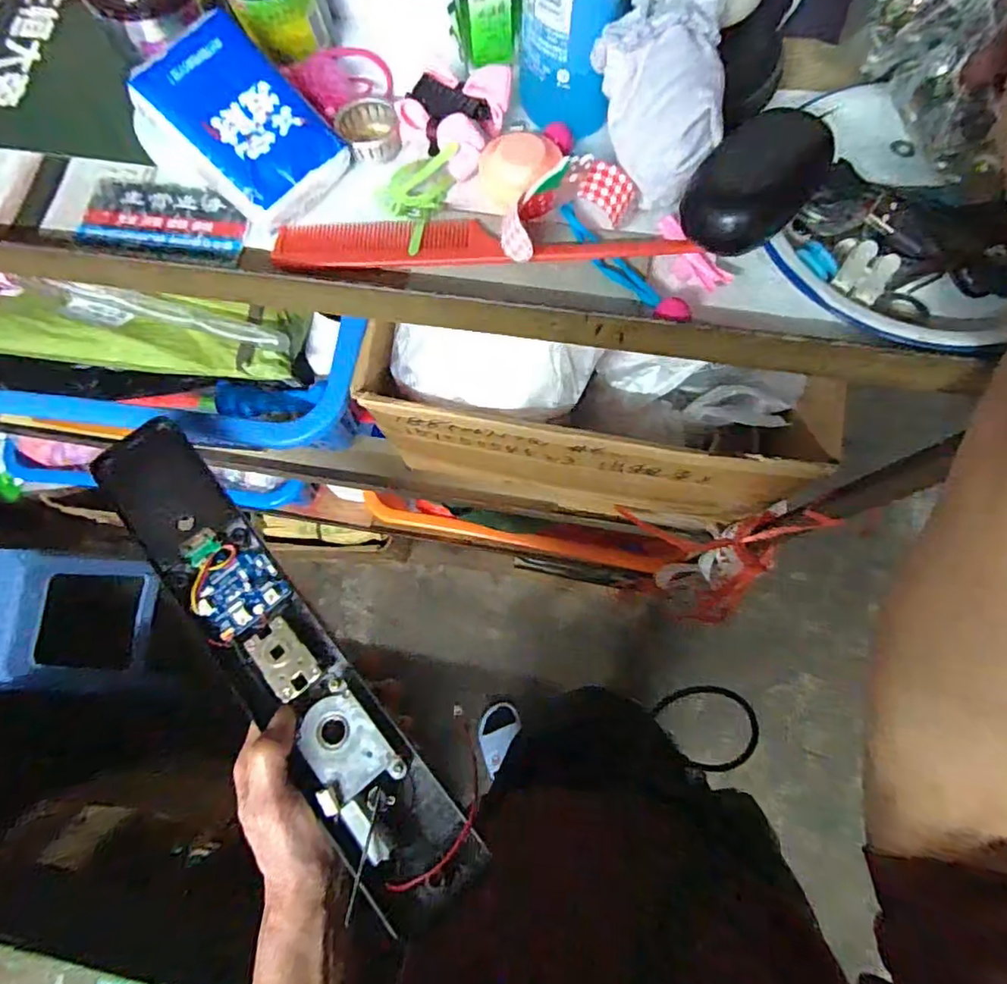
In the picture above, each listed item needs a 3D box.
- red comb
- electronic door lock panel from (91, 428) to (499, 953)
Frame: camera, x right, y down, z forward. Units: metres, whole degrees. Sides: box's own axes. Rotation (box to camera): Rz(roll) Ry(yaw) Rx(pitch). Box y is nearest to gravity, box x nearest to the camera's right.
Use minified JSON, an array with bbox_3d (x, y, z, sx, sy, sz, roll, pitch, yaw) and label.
[{"bbox_3d":[-0.012,-0.112,0.255,0.180,0.010,0.028,3,67,4],"label":"red comb"},{"bbox_3d":[-0.166,0.104,0.405,0.067,0.034,0.404,-41,74,-7],"label":"electronic door lock panel"}]

